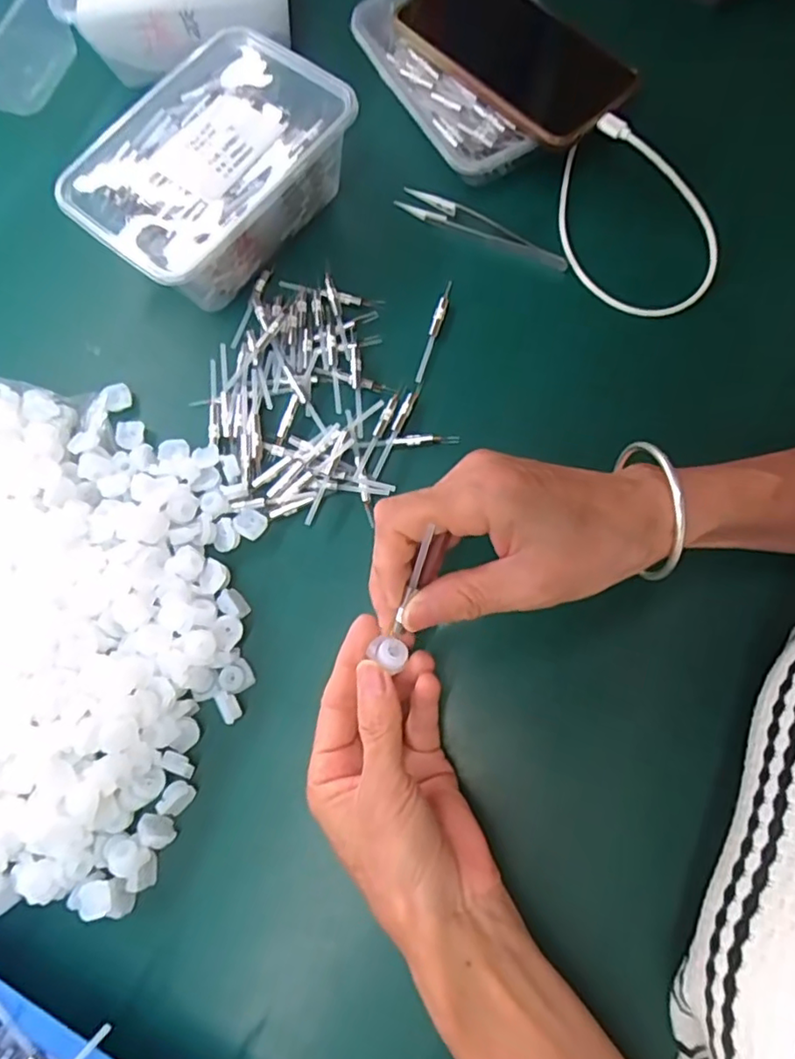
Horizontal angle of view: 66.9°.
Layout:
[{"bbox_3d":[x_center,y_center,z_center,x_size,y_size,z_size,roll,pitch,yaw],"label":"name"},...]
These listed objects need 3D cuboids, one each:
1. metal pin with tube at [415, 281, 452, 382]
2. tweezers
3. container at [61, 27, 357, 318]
[{"bbox_3d":[0.024,-0.130,0.386,0.007,0.006,0.071,16,76,6],"label":"metal pin with tube"},{"bbox_3d":[0.056,-0.202,0.402,0.123,0.009,0.017,29,78,11],"label":"tweezers"},{"bbox_3d":[-0.117,-0.227,0.389,0.116,0.058,0.167,37,79,12],"label":"container"}]

